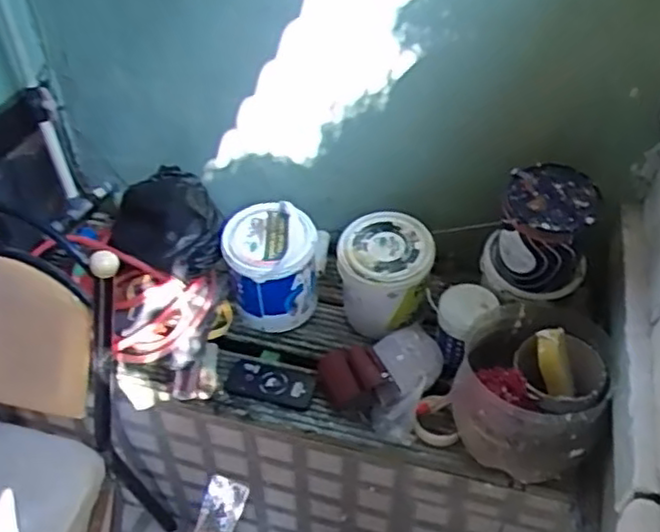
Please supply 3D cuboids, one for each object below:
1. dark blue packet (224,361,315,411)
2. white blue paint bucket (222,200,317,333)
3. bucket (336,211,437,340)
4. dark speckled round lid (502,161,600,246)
[{"bbox_3d":[-0.114,0.227,1.321,0.173,0.020,0.086,10,45,10],"label":"dark blue packet"},{"bbox_3d":[-0.116,0.009,1.381,0.170,0.225,0.158,0,44,0],"label":"white blue paint bucket"},{"bbox_3d":[0.108,0.020,1.365,0.176,0.188,0.185,0,44,0],"label":"bucket"},{"bbox_3d":[0.372,-0.114,1.145,0.155,0.059,0.154,0,44,0],"label":"dark speckled round lid"}]

